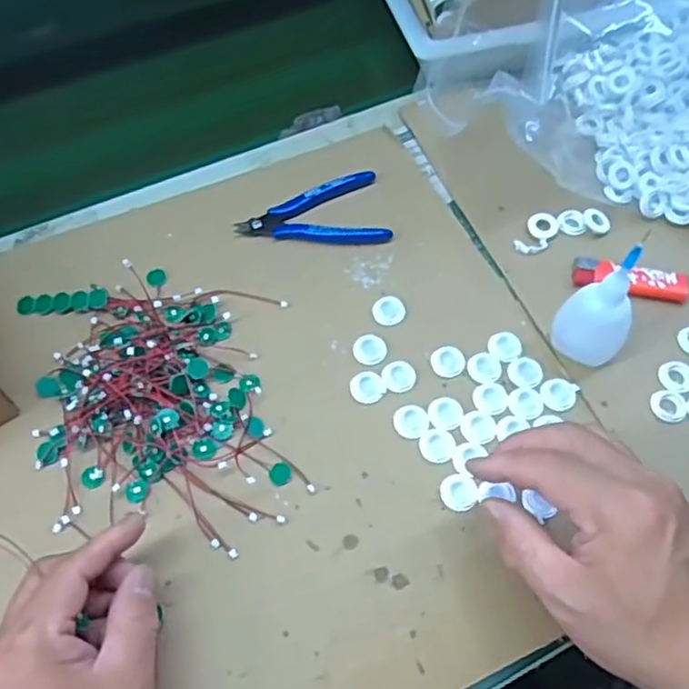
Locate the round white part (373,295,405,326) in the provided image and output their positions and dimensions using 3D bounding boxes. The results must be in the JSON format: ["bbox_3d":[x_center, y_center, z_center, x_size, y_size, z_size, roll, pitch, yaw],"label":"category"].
[{"bbox_3d":[0.032,-0.025,0.492,0.023,0.004,0.023,0,61,-1],"label":"round white part"}]

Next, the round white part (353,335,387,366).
[{"bbox_3d":[0.018,0.004,0.476,0.023,0.004,0.024,0,61,-1],"label":"round white part"}]

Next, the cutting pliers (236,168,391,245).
[{"bbox_3d":[-0.027,-0.103,0.531,0.116,0.009,0.066,-9,62,-5],"label":"cutting pliers"}]

